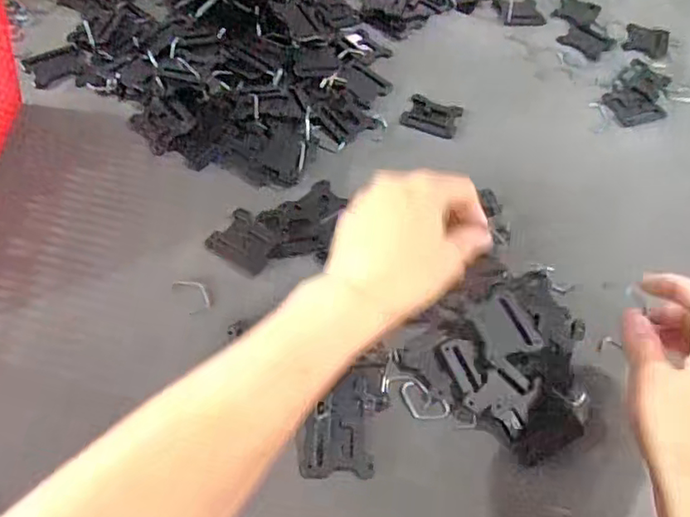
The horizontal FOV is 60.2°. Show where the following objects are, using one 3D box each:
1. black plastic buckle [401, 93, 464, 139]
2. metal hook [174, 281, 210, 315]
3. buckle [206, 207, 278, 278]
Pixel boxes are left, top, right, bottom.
[{"bbox_3d":[0.080,-0.131,0.549,0.049,0.005,0.042,19,56,9],"label":"black plastic buckle"},{"bbox_3d":[-0.107,0.025,0.422,0.018,0.004,0.030,-25,61,-20],"label":"metal hook"},{"bbox_3d":[-0.075,-0.013,0.450,0.049,0.004,0.042,32,59,16],"label":"buckle"}]

